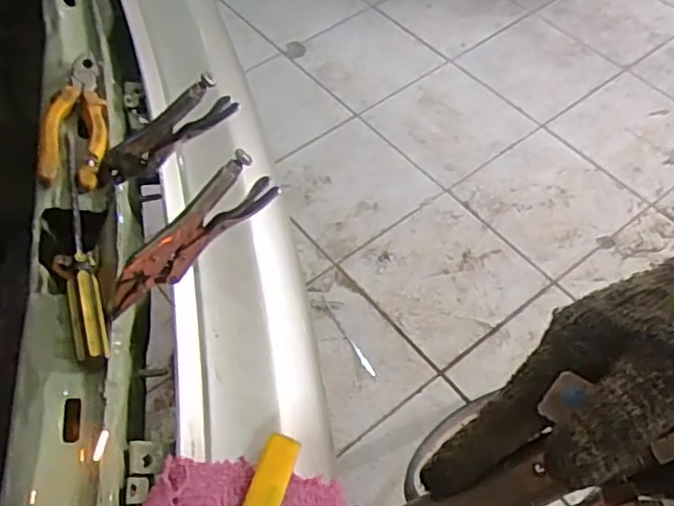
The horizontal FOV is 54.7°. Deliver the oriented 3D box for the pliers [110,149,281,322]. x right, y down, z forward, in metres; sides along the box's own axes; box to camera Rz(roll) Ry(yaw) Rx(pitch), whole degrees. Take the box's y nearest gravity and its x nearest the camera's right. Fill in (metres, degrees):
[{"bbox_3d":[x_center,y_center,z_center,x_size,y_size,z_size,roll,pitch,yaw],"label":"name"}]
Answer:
[{"bbox_3d":[-0.103,-0.006,0.437,0.144,0.034,0.019,-40,57,13],"label":"pliers"}]

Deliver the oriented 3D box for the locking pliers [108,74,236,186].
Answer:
[{"bbox_3d":[-0.135,-0.091,0.513,0.124,0.040,0.011,-31,52,22],"label":"locking pliers"}]

